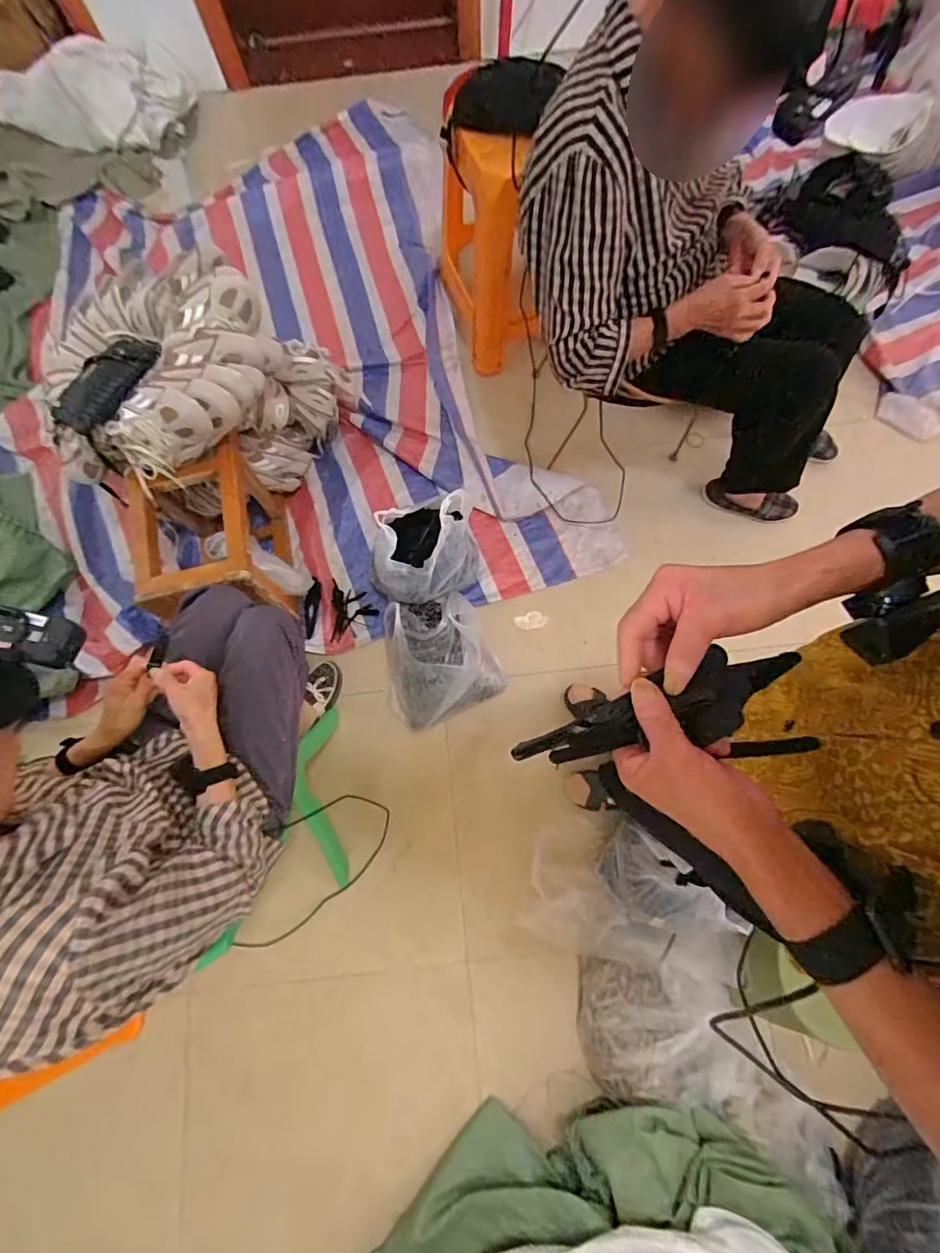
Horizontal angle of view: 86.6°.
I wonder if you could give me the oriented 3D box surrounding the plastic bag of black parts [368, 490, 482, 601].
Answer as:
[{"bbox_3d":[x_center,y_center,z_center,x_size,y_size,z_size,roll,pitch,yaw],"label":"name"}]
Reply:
[{"bbox_3d":[-0.098,-0.178,1.203,0.289,0.238,0.192,-32,75,-7],"label":"plastic bag of black parts"}]

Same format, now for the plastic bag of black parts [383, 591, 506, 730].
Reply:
[{"bbox_3d":[-0.086,0.069,1.187,0.262,0.142,0.287,-25,75,-5],"label":"plastic bag of black parts"}]

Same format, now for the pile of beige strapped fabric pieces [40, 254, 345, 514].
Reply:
[{"bbox_3d":[-0.608,-0.506,1.144,0.426,0.400,0.526,21,76,8],"label":"pile of beige strapped fabric pieces"}]

